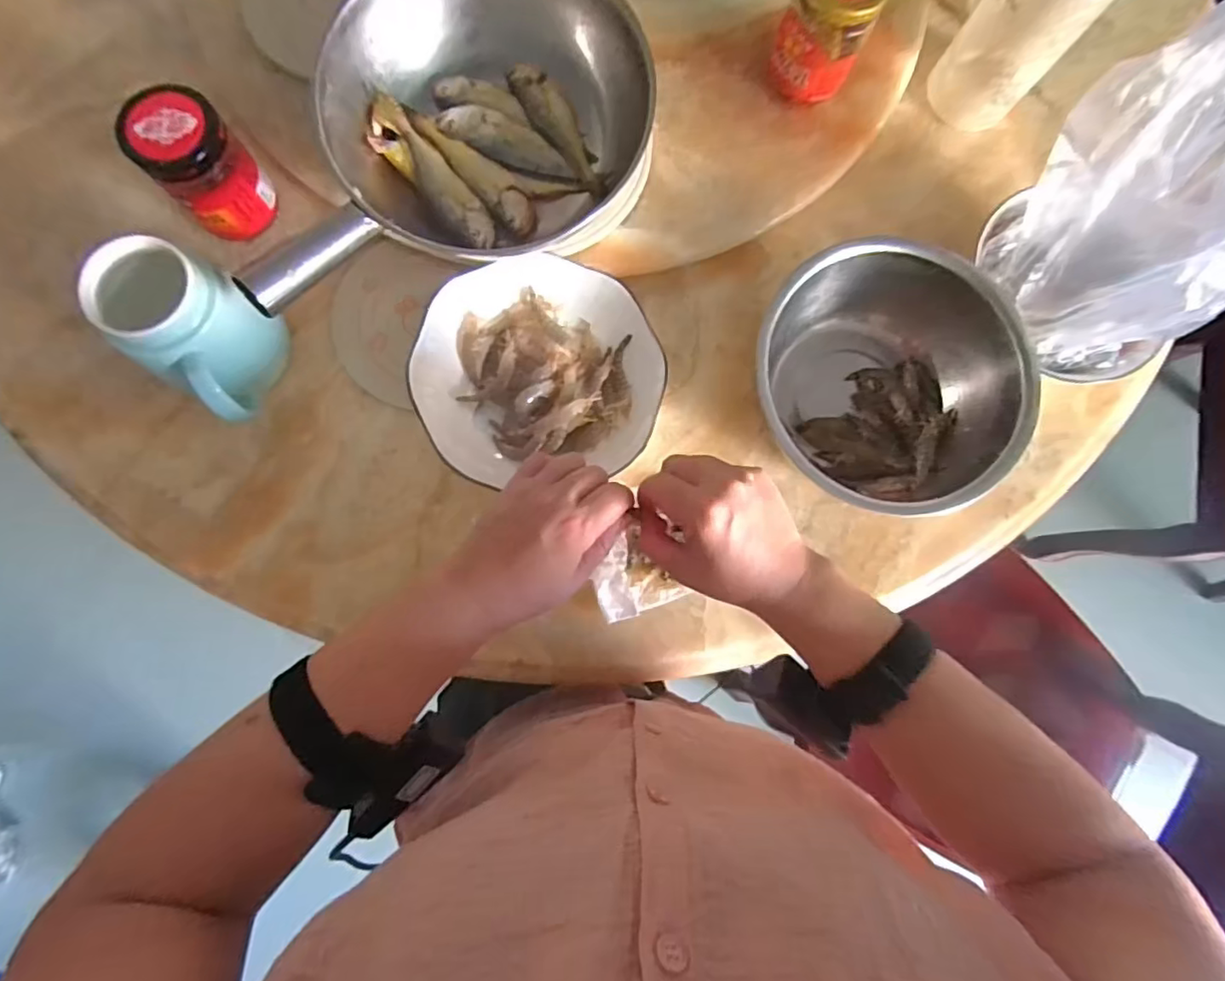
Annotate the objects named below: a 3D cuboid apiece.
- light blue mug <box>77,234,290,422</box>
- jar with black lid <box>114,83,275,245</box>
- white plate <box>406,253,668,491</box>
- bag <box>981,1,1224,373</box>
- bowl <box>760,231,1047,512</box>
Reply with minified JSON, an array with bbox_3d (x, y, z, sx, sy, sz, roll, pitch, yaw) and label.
[{"bbox_3d":[-0.287,-0.109,0.414,0.096,0.118,0.077,36,81,1],"label":"light blue mug"},{"bbox_3d":[-0.310,-0.245,0.443,0.064,0.096,0.066,1,82,-4],"label":"jar with black lid"},{"bbox_3d":[-0.058,-0.100,0.464,0.187,0.043,0.172,1,82,-4],"label":"white plate"},{"bbox_3d":[0.365,-0.189,0.378,0.103,0.193,0.167,-36,86,-8],"label":"bag"},{"bbox_3d":[0.214,-0.091,0.462,0.203,0.081,0.180,25,81,0],"label":"bowl"}]

